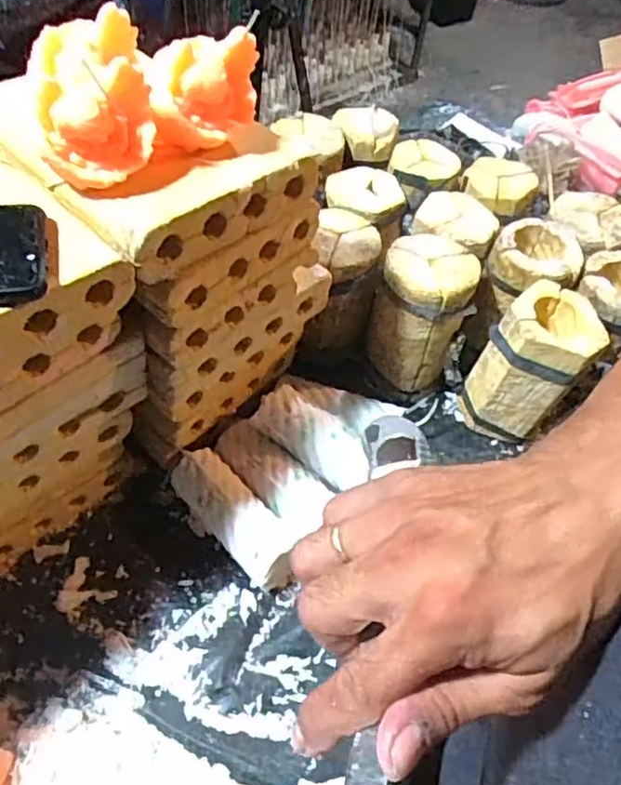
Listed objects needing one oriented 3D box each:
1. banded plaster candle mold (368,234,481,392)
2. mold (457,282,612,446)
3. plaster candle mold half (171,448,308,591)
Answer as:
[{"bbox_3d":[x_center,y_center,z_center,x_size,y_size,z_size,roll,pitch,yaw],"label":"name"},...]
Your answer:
[{"bbox_3d":[0.113,-0.082,0.659,0.090,0.131,0.091,13,52,4],"label":"banded plaster candle mold"},{"bbox_3d":[0.222,-0.023,0.639,0.090,0.154,0.093,38,58,22],"label":"mold"},{"bbox_3d":[-0.070,0.114,0.582,0.050,0.051,0.140,-36,63,-28],"label":"plaster candle mold half"}]

